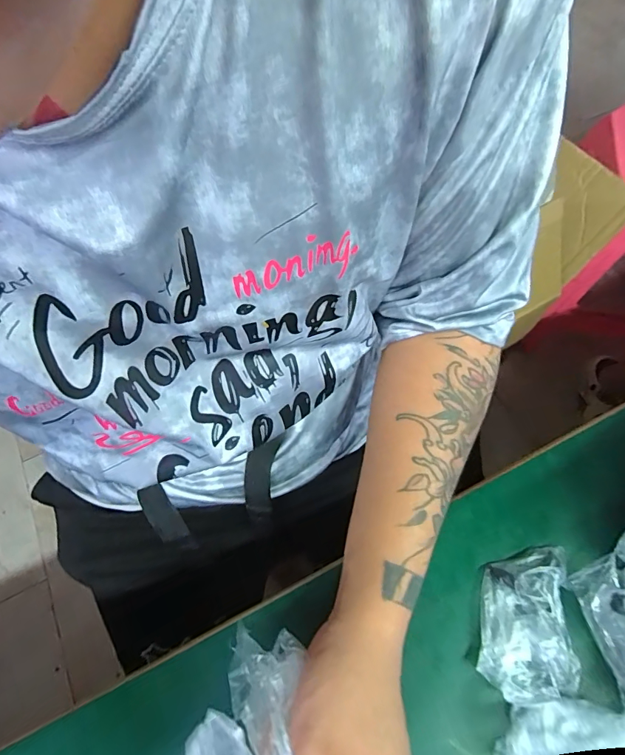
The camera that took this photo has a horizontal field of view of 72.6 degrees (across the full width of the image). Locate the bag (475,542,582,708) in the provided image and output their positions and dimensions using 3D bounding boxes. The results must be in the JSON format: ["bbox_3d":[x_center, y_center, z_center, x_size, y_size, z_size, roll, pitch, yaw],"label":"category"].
[{"bbox_3d":[0.144,0.162,0.286,0.061,0.023,0.088,3,67,5],"label":"bag"}]

